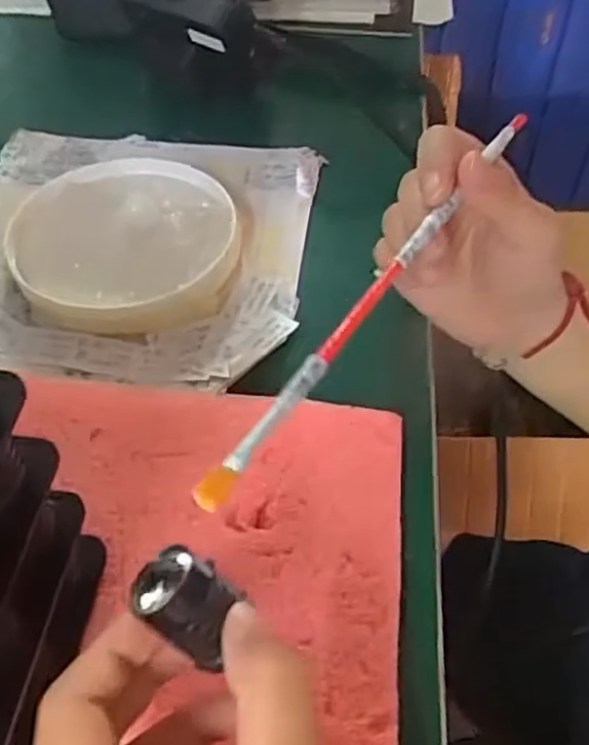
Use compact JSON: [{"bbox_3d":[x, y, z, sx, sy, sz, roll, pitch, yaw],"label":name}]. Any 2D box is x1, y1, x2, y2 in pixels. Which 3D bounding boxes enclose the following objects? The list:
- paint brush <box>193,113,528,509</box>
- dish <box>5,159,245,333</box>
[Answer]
[{"bbox_3d":[0.041,-0.043,0.265,0.008,0.005,0.252,25,52,20],"label":"paint brush"},{"bbox_3d":[-0.089,-0.072,0.387,0.115,0.021,0.121,0,51,1],"label":"dish"}]

